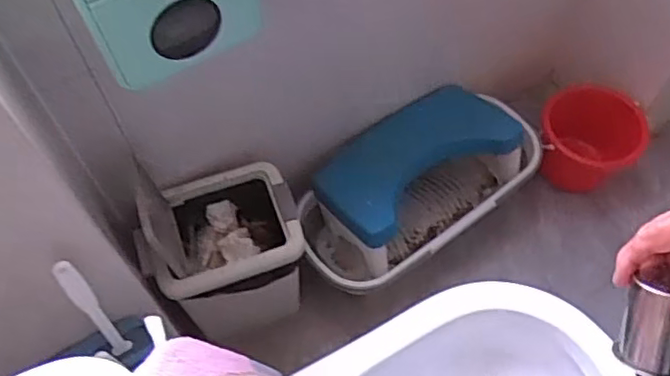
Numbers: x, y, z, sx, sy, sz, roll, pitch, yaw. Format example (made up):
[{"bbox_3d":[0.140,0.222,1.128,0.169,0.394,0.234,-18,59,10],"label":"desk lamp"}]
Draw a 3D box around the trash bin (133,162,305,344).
[{"bbox_3d":[-0.183,0.130,1.102,0.248,0.324,0.198,-12,60,-7],"label":"trash bin"}]

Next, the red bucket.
[{"bbox_3d":[0.558,-0.098,1.310,0.220,0.158,0.181,11,60,7],"label":"red bucket"}]

